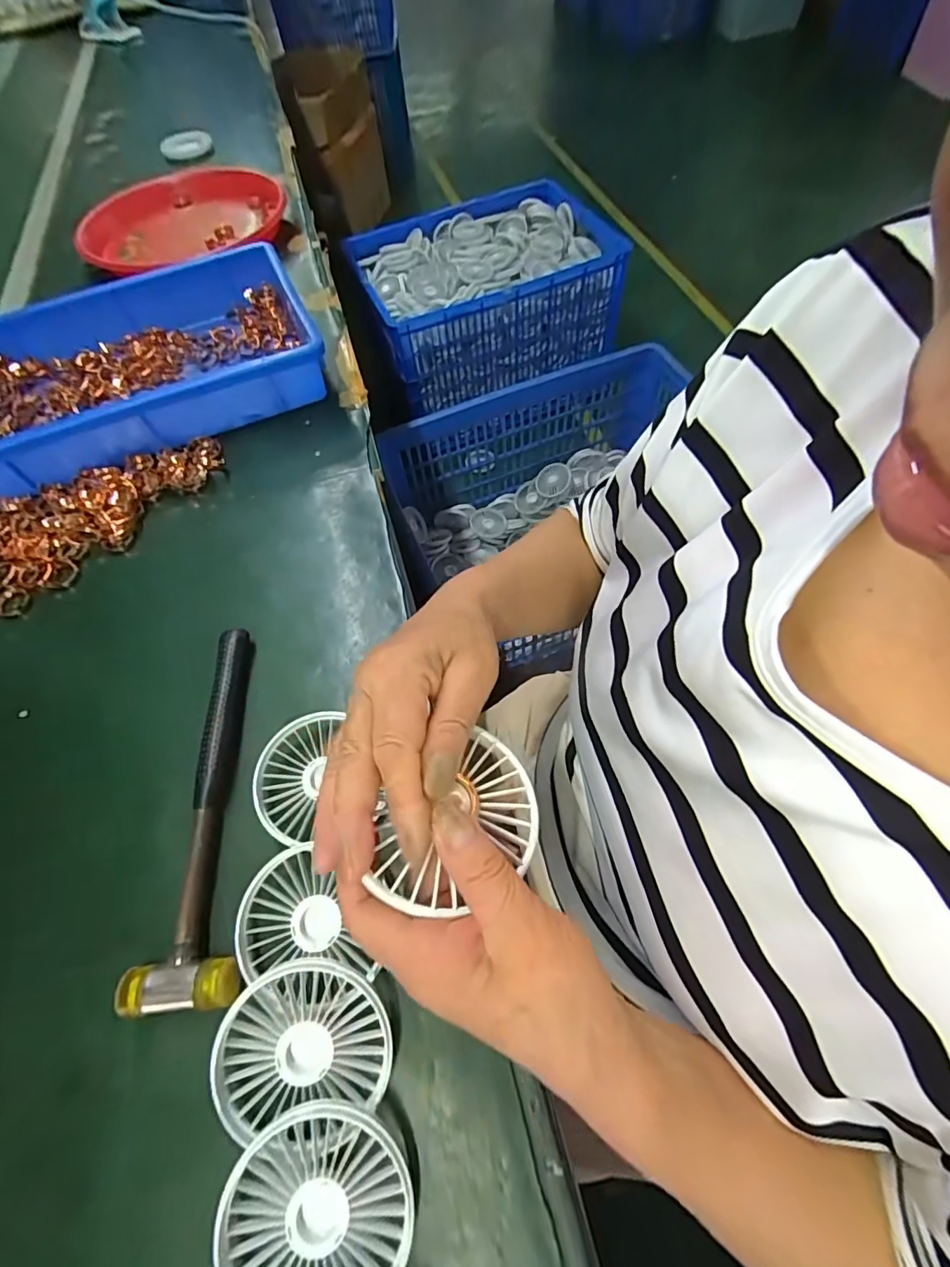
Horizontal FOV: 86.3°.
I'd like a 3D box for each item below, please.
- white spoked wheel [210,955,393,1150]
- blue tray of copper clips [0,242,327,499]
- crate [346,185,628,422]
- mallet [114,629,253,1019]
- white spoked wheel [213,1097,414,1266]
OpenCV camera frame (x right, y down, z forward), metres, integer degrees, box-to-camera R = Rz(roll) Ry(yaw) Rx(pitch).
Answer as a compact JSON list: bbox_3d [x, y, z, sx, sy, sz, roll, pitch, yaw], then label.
[{"bbox_3d":[-0.092,0.213,0.270,0.088,0.022,0.070,-10,74,-8],"label":"white spoked wheel"},{"bbox_3d":[-0.366,-0.285,0.543,0.367,0.070,0.242,-26,64,-10],"label":"blue tray of copper clips"},{"bbox_3d":[0.030,-1.010,1.493,0.709,0.256,0.529,-21,62,-7],"label":"crate"},{"bbox_3d":[-0.188,0.112,0.347,0.061,0.025,0.240,-10,63,-3],"label":"mallet"},{"bbox_3d":[-0.076,0.276,0.240,0.089,0.029,0.082,-1,63,2],"label":"white spoked wheel"}]

